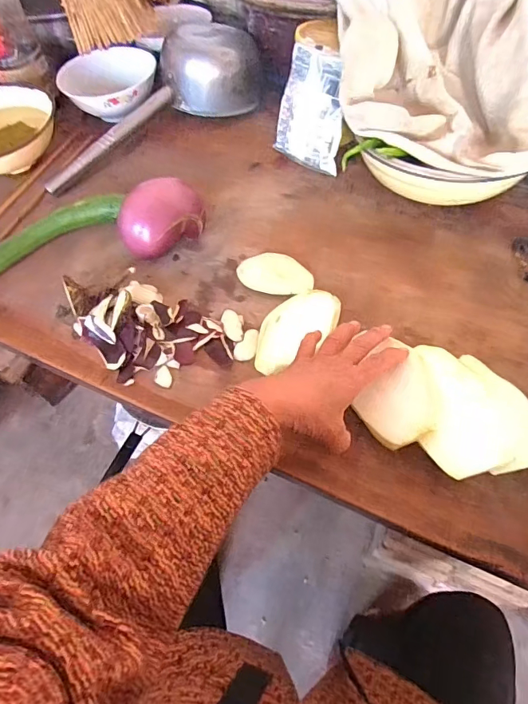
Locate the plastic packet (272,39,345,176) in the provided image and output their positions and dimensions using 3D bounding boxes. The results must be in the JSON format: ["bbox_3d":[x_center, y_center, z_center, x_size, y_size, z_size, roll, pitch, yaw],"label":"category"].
[{"bbox_3d":[0.062,-0.320,0.601,0.094,0.138,0.017,24,39,21],"label":"plastic packet"}]

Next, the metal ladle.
[{"bbox_3d":[-0.179,-0.391,0.693,0.389,0.093,0.144,-32,62,-15],"label":"metal ladle"}]

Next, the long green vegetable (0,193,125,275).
[{"bbox_3d":[-0.322,-0.124,0.581,0.315,0.040,0.064,-36,63,-17],"label":"long green vegetable"}]

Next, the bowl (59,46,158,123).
[{"bbox_3d":[-0.241,-0.430,0.726,0.143,0.064,0.130,-2,58,3],"label":"bowl"}]

